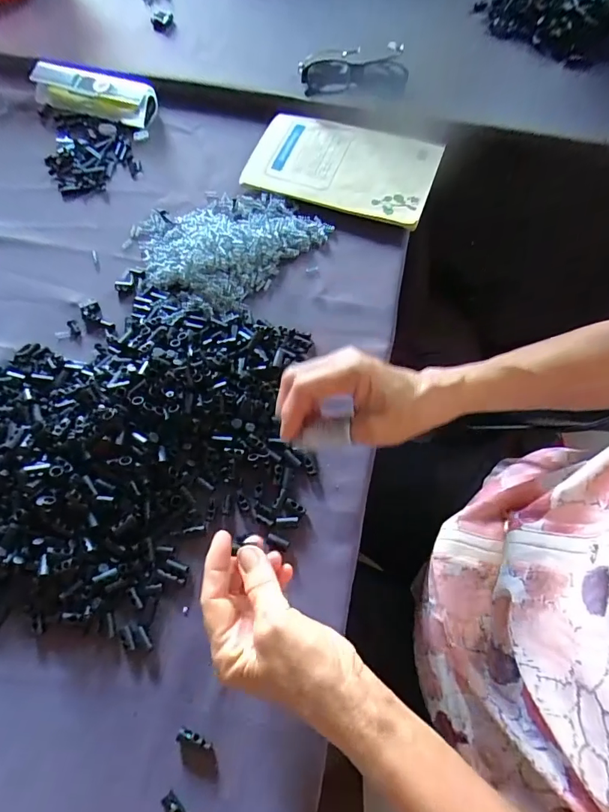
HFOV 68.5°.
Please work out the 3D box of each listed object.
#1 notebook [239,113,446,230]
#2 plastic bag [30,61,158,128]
[{"bbox_3d":[0.044,-0.277,0.508,0.206,0.015,0.139,17,66,8],"label":"notebook"},{"bbox_3d":[-0.261,-0.393,0.556,0.153,0.029,0.050,17,68,9],"label":"plastic bag"}]

